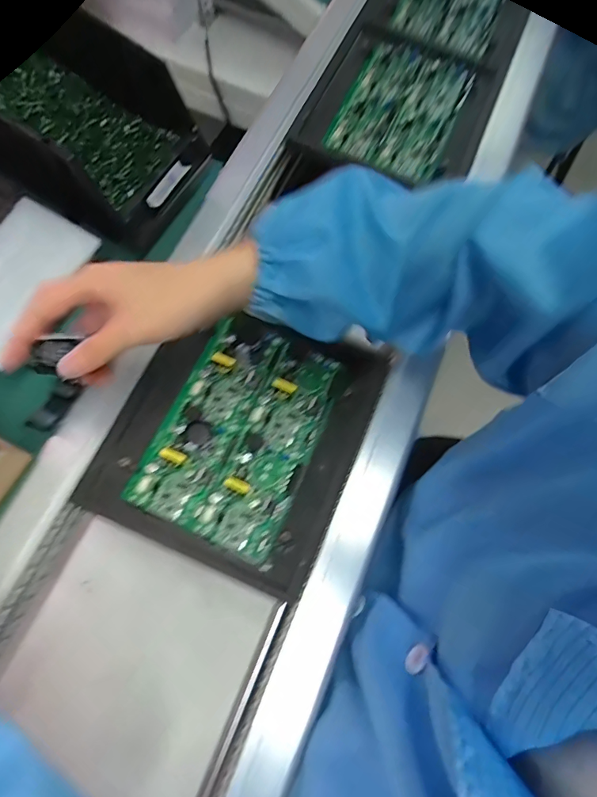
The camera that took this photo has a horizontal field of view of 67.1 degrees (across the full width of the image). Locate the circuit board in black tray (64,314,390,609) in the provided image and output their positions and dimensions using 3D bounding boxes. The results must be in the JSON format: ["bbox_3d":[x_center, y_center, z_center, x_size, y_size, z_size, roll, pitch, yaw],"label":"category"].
[{"bbox_3d":[-0.058,0.025,0.453,0.231,0.049,0.257,22,72,5],"label":"circuit board in black tray"}]

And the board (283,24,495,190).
[{"bbox_3d":[0.140,-0.397,0.614,0.217,0.025,0.248,22,72,5],"label":"board"}]

